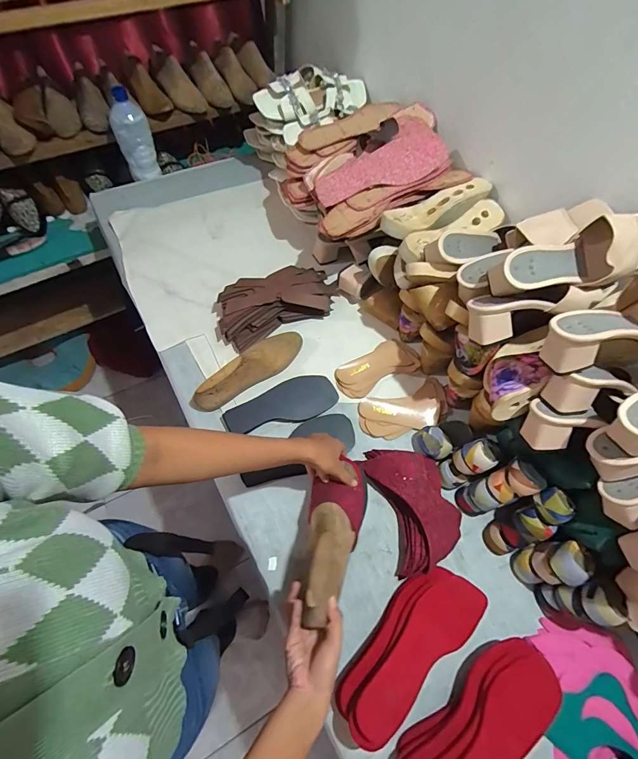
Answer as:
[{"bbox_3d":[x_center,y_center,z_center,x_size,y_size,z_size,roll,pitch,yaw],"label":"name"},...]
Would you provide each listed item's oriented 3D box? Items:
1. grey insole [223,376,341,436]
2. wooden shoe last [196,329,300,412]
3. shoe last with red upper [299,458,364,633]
[{"bbox_3d":[-0.072,0.047,0.710,0.210,0.011,0.084,-17,66,-10],"label":"grey insole"},{"bbox_3d":[-0.134,-0.026,0.721,0.244,0.080,0.069,-40,72,-21],"label":"wooden shoe last"},{"bbox_3d":[0.019,0.218,0.555,0.087,0.077,0.237,19,34,6],"label":"shoe last with red upper"}]

